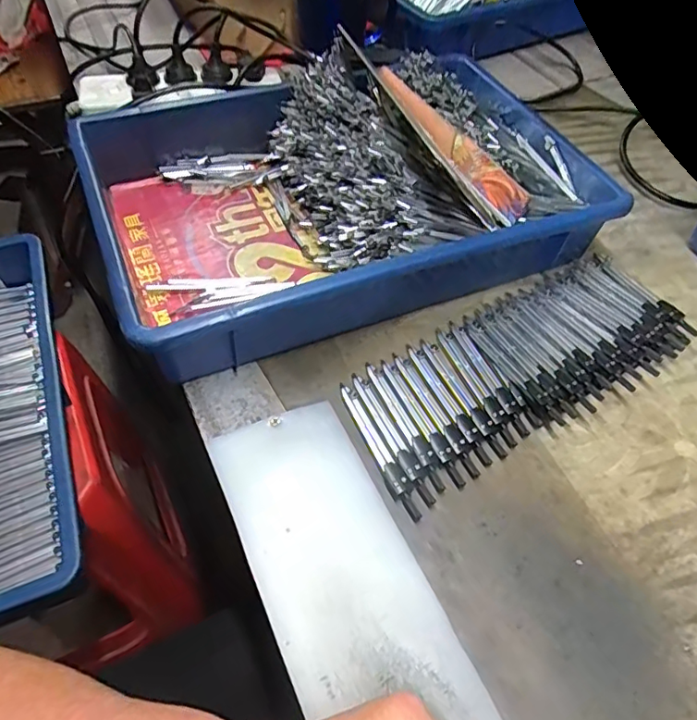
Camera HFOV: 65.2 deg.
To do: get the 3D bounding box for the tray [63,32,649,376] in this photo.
[{"bbox_3d":[-0.006,-0.165,0.502,0.425,0.098,0.287,-19,57,-16],"label":"tray"}]

